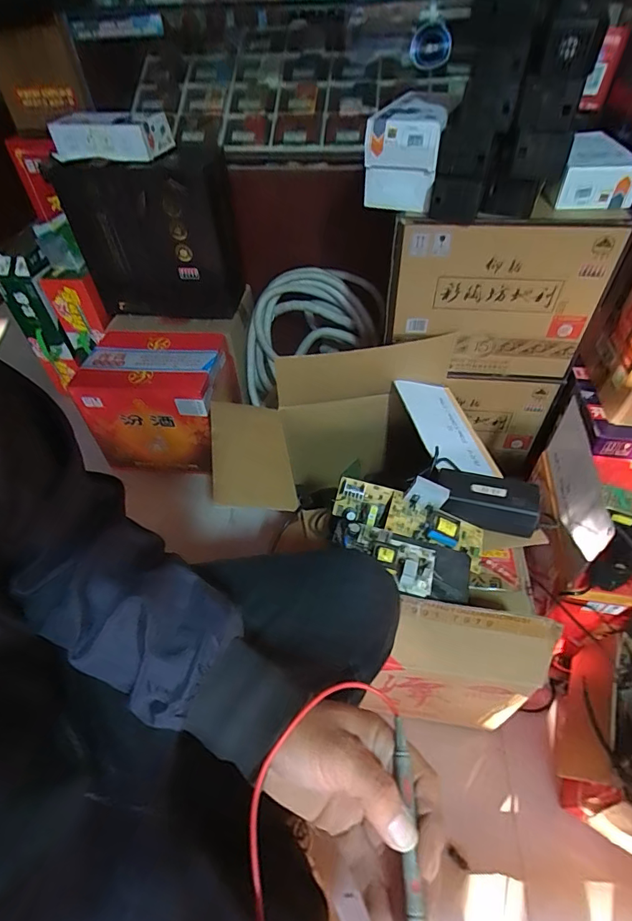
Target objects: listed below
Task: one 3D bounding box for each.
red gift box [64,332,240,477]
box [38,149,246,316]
[{"bbox_3d":[-0.389,-0.155,1.155,0.305,0.265,0.245,2,48,4],"label":"red gift box"},{"bbox_3d":[-0.383,-0.553,1.112,0.385,0.358,0.180,6,49,8],"label":"box"}]

